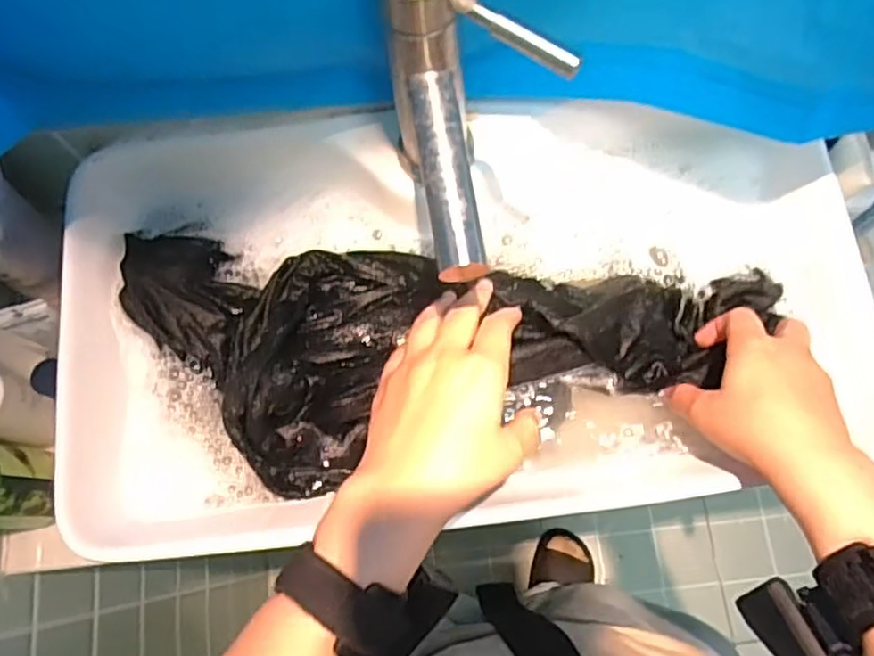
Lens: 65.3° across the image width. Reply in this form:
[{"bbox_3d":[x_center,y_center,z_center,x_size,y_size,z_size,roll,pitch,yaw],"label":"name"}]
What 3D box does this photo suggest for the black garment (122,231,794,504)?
[{"bbox_3d":[0.005,0.015,0.475,0.451,0.061,0.178,-1,73,0],"label":"black garment"}]

